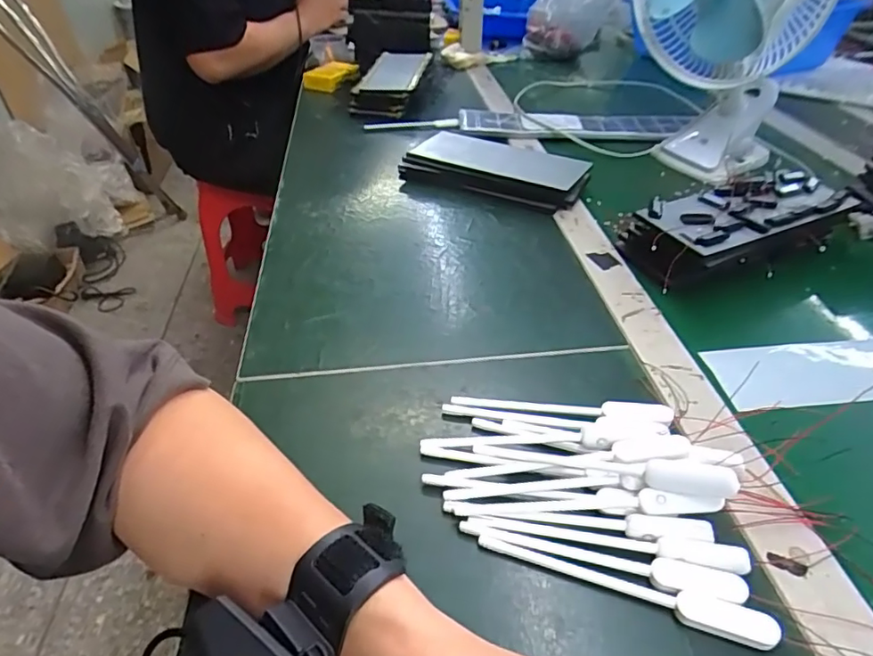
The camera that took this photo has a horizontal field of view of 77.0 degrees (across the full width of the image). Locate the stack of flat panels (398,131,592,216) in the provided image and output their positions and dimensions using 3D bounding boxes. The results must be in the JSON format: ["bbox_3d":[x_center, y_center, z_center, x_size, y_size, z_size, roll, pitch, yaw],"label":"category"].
[{"bbox_3d":[0.069,-0.186,0.646,0.204,0.035,0.096,20,43,23],"label":"stack of flat panels"}]

